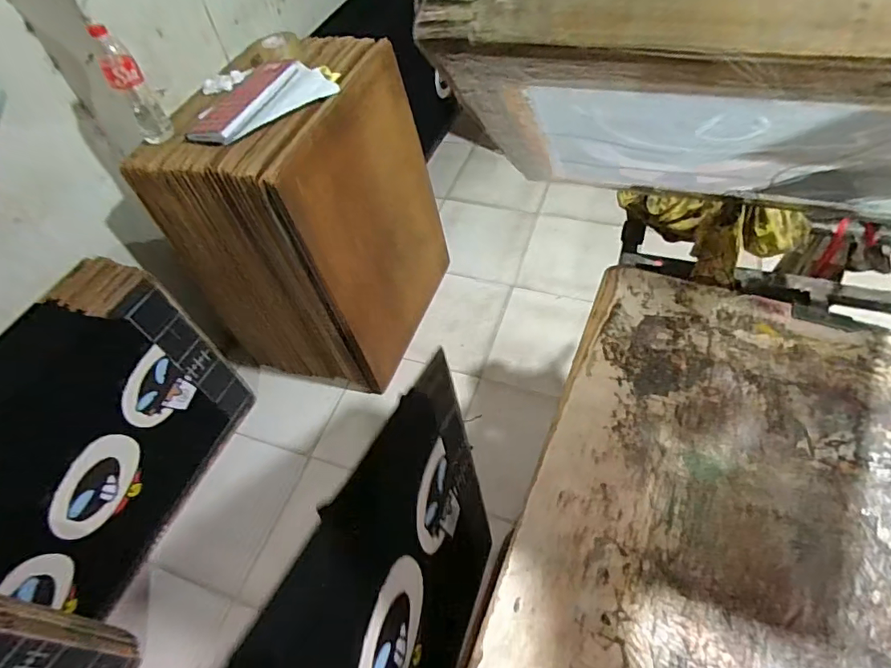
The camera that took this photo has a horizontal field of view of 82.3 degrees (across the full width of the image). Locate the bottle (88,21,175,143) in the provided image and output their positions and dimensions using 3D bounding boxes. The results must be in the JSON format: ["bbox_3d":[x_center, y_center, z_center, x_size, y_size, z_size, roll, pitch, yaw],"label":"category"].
[{"bbox_3d":[-0.654,-0.509,1.071,0.071,0.231,0.069,-30,56,-16],"label":"bottle"}]

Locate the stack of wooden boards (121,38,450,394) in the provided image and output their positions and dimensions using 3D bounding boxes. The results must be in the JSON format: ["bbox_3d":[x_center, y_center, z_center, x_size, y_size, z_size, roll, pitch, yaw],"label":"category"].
[{"bbox_3d":[-0.360,-0.313,1.513,0.496,0.808,0.617,16,56,17],"label":"stack of wooden boards"}]

